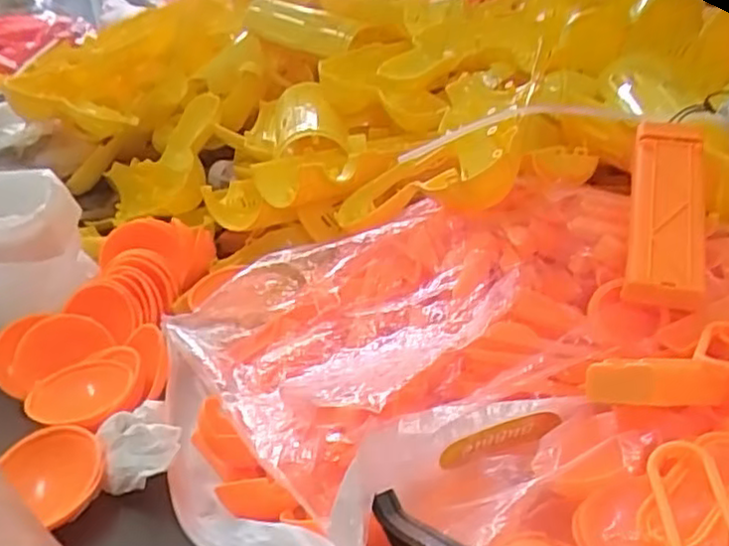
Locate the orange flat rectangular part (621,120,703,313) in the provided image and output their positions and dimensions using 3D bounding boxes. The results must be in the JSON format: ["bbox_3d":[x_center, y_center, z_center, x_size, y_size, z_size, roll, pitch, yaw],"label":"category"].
[{"bbox_3d":[0.143,-0.032,0.333,0.031,0.016,0.106,4,56,20],"label":"orange flat rectangular part"}]

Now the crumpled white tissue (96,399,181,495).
[{"bbox_3d":[-0.108,0.081,0.335,0.037,0.016,0.048,-14,28,-14],"label":"crumpled white tissue"}]

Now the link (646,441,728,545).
[{"bbox_3d":[0.099,0.070,0.204,0.023,0.009,0.051,-2,27,9],"label":"link"}]

